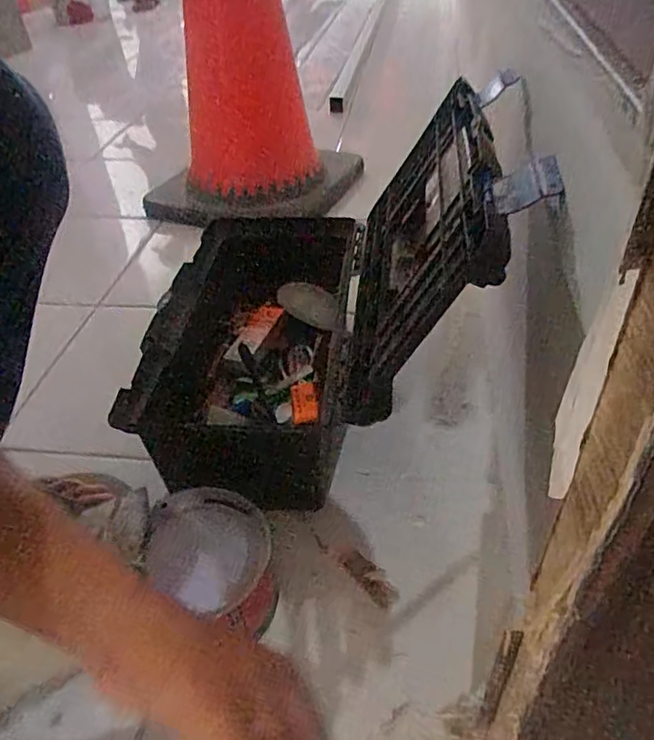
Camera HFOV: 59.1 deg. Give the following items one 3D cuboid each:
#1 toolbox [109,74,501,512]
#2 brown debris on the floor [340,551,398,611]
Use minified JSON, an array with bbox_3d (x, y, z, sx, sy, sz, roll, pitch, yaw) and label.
[{"bbox_3d":[-0.022,-0.107,0.610,0.330,0.279,0.364,2,42,6],"label":"toolbox"},{"bbox_3d":[0.041,0.193,0.538,0.024,0.004,0.062,-30,48,-27],"label":"brown debris on the floor"}]

